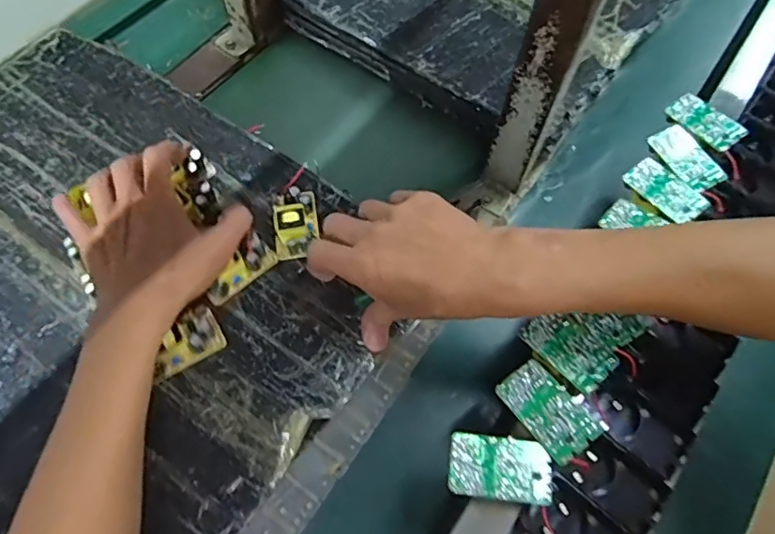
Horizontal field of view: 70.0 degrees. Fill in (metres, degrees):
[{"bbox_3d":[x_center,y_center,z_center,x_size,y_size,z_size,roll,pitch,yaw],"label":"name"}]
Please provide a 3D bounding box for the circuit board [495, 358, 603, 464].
[{"bbox_3d":[0.109,0.096,0.376,0.040,0.011,0.065,-31,67,-16],"label":"circuit board"}]

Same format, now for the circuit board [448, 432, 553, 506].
[{"bbox_3d":[0.073,0.130,0.358,0.064,0.008,0.038,7,63,3],"label":"circuit board"}]

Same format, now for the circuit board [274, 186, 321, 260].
[{"bbox_3d":[-0.079,-0.040,0.476,0.036,0.022,0.061,-8,63,-5],"label":"circuit board"}]

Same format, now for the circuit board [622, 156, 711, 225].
[{"bbox_3d":[0.233,-0.064,0.461,0.036,0.005,0.064,-38,72,-13],"label":"circuit board"}]

